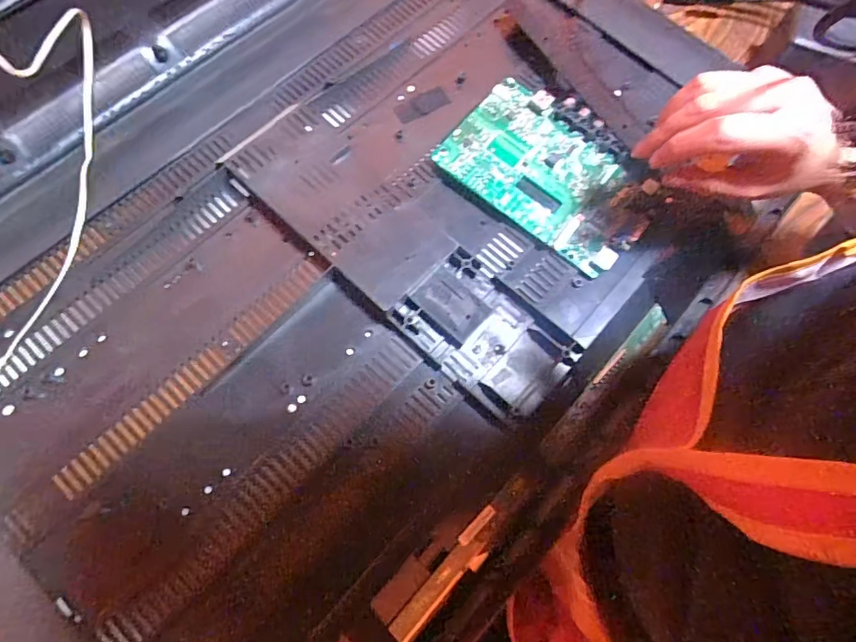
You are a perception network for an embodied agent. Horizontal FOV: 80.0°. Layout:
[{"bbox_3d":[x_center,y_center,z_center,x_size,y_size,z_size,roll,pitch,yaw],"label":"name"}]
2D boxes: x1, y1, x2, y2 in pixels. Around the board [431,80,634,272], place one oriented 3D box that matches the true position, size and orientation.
[{"bbox_3d":[0.090,-0.113,0.370,0.142,0.011,0.100,37,75,10],"label":"board"}]

